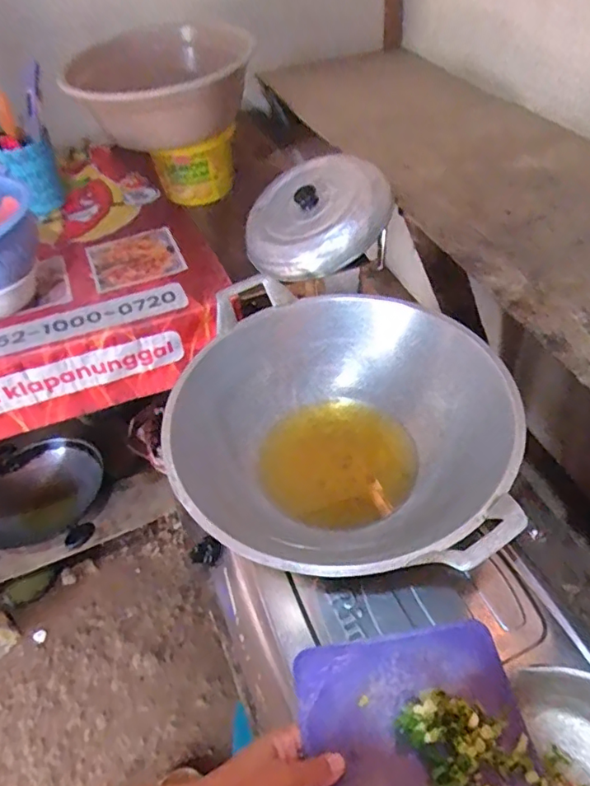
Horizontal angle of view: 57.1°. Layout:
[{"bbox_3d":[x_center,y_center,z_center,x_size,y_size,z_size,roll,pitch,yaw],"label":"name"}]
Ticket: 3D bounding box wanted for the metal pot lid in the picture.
[{"bbox_3d":[0.030,-0.296,0.888,0.241,0.048,0.223,-10,64,21],"label":"metal pot lid"}]

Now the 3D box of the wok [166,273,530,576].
[{"bbox_3d":[0.054,0.051,0.699,0.423,0.183,0.397,-3,47,3],"label":"wok"}]

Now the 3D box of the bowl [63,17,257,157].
[{"bbox_3d":[-0.237,-0.538,0.965,0.270,0.140,0.317,-31,51,-21],"label":"bowl"}]

